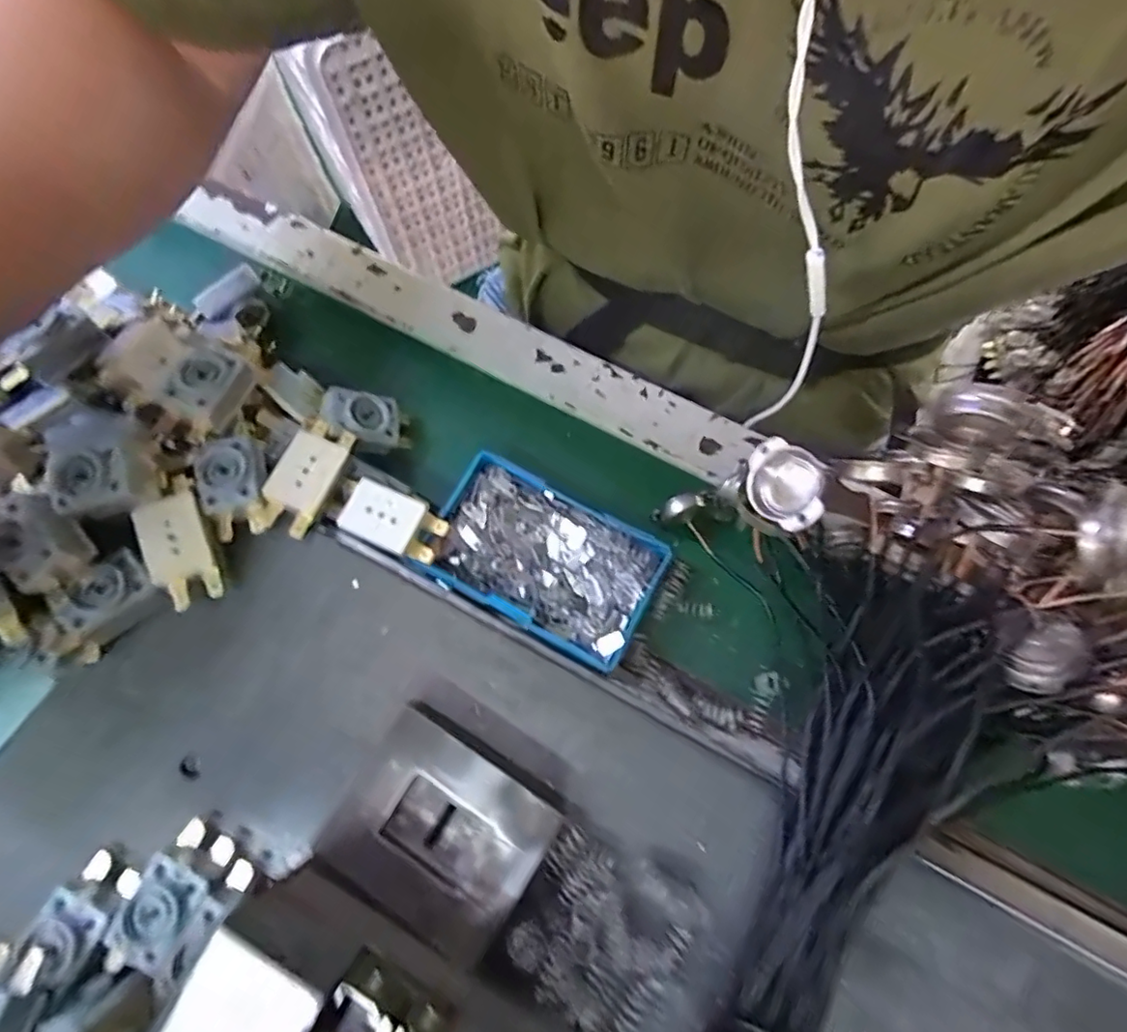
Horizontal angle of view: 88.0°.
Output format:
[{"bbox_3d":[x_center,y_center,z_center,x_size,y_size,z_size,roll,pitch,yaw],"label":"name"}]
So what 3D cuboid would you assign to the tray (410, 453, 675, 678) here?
[{"bbox_3d":[-0.010,0.022,0.304,0.112,0.021,0.070,27,76,9],"label":"tray"}]

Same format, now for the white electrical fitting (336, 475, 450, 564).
[{"bbox_3d":[-0.085,0.003,0.291,0.048,0.009,0.029,25,75,8],"label":"white electrical fitting"}]

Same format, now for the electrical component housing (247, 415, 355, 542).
[{"bbox_3d":[-0.130,-0.019,0.291,0.027,0.016,0.063,22,75,8],"label":"electrical component housing"}]

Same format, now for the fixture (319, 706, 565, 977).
[{"bbox_3d":[-0.050,0.127,0.244,0.081,0.025,0.067,29,76,9],"label":"fixture"}]

